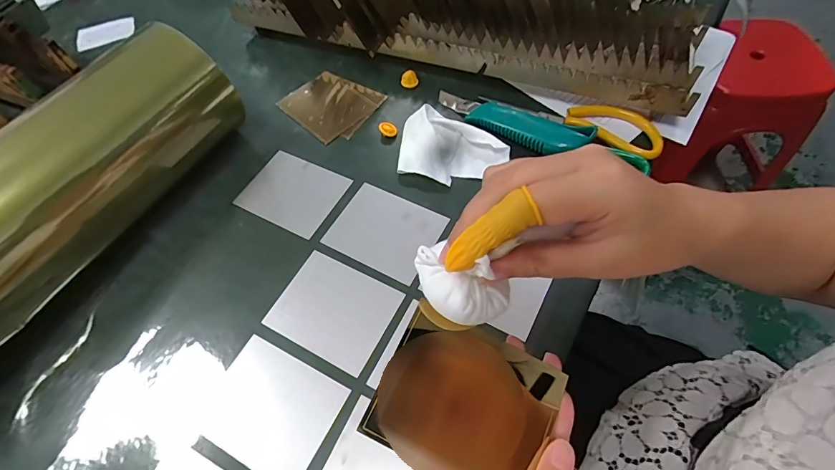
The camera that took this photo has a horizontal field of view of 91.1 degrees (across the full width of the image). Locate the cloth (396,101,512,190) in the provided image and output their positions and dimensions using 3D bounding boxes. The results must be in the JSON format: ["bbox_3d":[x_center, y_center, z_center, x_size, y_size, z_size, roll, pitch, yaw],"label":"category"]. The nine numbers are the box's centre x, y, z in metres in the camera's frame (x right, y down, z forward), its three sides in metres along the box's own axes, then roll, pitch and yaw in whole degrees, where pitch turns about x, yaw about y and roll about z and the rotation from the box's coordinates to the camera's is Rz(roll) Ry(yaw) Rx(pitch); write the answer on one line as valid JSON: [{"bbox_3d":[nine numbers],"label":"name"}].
[{"bbox_3d":[0.030,-0.088,0.425,0.104,0.027,0.081,29,65,19],"label":"cloth"}]

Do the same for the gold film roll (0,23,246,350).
[{"bbox_3d":[-0.312,-0.023,0.357,0.134,0.115,0.350,26,64,17],"label":"gold film roll"}]

